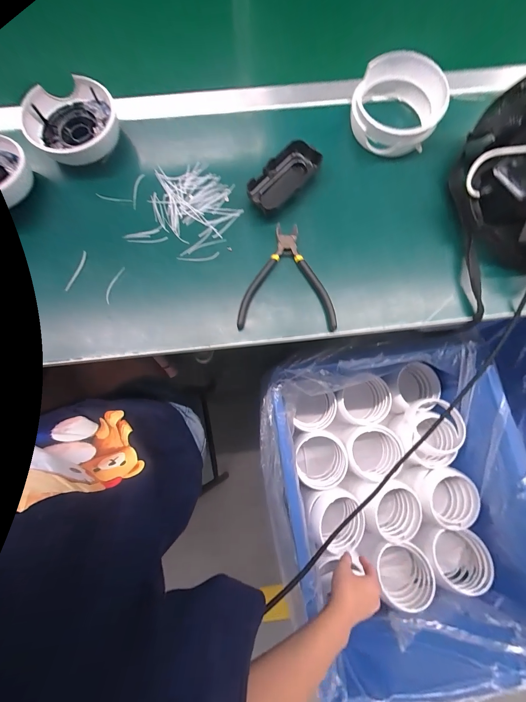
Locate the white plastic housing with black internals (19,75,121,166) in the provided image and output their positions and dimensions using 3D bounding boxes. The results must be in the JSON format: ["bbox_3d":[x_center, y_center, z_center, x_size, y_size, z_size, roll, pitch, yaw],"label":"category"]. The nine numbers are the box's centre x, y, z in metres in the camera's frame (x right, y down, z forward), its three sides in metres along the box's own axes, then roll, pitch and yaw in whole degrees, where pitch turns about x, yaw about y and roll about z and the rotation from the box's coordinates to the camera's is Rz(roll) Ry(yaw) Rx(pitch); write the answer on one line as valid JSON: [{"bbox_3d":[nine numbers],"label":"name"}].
[{"bbox_3d":[-0.250,-0.299,0.372,0.118,0.035,0.112,-30,80,-6],"label":"white plastic housing with black internals"}]

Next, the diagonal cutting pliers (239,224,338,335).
[{"bbox_3d":[0.032,-0.095,0.354,0.120,0.026,0.136,1,79,0],"label":"diagonal cutting pliers"}]

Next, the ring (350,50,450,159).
[{"bbox_3d":[0.181,-0.331,0.382,0.116,0.054,0.113,0,79,0],"label":"ring"}]

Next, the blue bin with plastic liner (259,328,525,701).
[{"bbox_3d":[0.235,0.270,0.550,0.435,0.222,0.519,-7,79,-2],"label":"blue bin with plastic liner"}]

